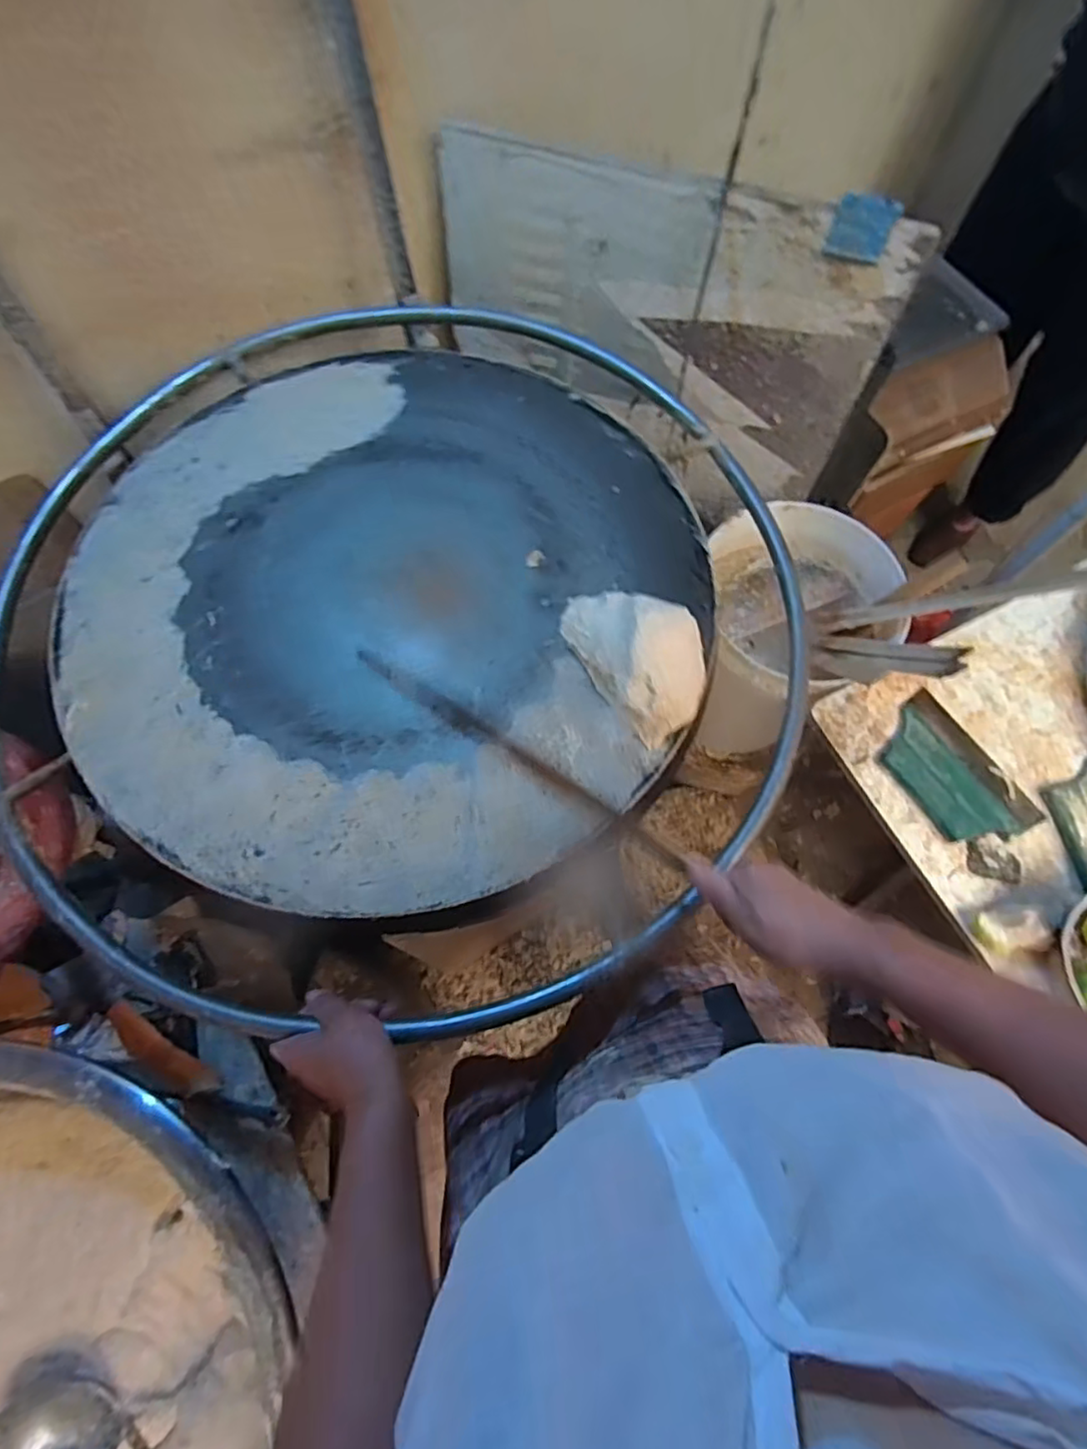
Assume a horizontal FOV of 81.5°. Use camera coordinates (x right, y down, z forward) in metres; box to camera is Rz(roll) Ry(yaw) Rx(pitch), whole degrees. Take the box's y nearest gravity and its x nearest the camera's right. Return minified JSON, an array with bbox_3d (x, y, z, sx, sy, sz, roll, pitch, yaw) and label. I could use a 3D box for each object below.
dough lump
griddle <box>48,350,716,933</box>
[{"bbox_3d":[0.091,-0.069,0.568,0.101,0.063,0.146,-29,71,-11],"label":"dough lump"},{"bbox_3d":[-0.149,-0.134,0.624,0.597,0.020,0.613,0,68,0],"label":"griddle"}]

